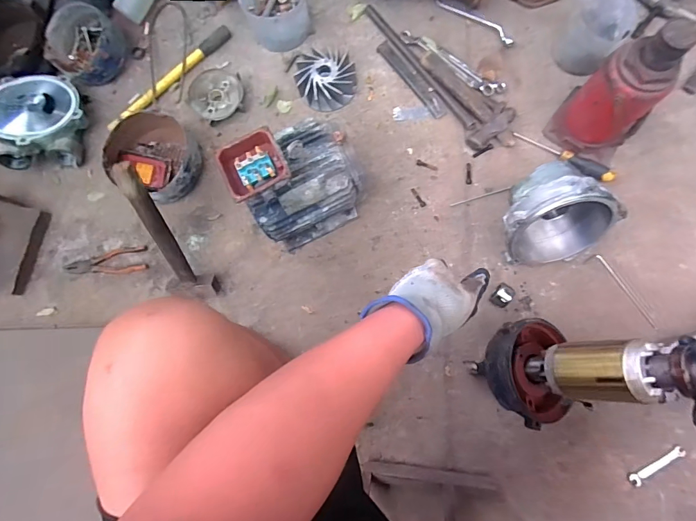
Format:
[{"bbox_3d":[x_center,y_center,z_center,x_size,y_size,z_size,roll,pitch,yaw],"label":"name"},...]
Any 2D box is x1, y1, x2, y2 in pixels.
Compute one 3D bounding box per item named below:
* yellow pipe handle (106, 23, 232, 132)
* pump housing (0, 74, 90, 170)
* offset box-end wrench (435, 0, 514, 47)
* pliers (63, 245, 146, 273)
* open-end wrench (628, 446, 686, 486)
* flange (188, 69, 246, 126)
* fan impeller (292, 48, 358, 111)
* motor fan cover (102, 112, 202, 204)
[{"bbox_3d":[-0.432,-0.448,0.950,0.035,0.029,0.372,43,85,10],"label":"yellow pipe handle"},{"bbox_3d":[-0.716,-0.325,0.902,0.199,0.118,0.223,-20,79,0],"label":"pump housing"},{"bbox_3d":[0.295,-0.584,0.932,0.237,0.029,0.036,38,84,10],"label":"offset box-end wrench"},{"bbox_3d":[-0.549,0.004,0.882,0.185,0.013,0.058,-7,79,3],"label":"pliers"},{"bbox_3d":[0.588,0.391,0.735,0.112,0.009,0.026,-29,79,-1],"label":"open-end wrench"},{"bbox_3d":[-0.311,-0.398,0.929,0.124,0.034,0.123,-1,79,4],"label":"flange"},{"bbox_3d":[-0.050,-0.428,0.913,0.139,0.052,0.136,-7,79,3],"label":"fan impeller"},{"bbox_3d":[-0.430,-0.239,0.886,0.199,0.089,0.169,32,83,9],"label":"motor fan cover"}]

